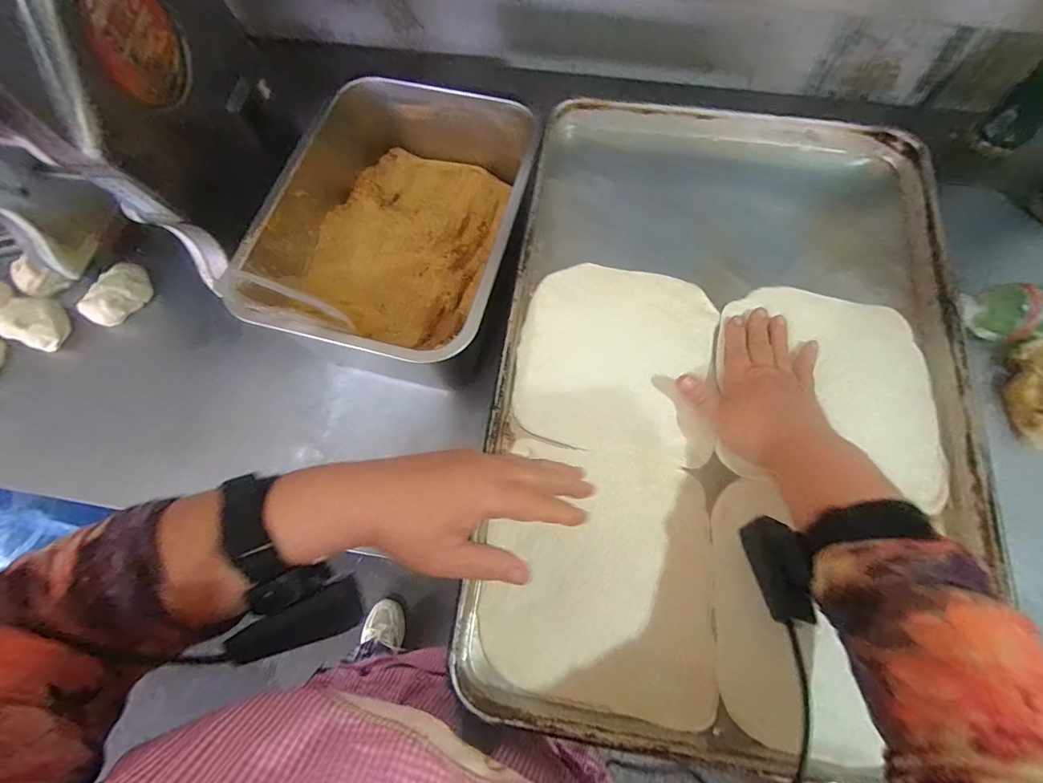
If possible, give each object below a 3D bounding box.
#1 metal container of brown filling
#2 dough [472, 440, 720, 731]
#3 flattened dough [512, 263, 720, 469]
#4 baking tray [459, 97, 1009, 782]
[{"bbox_3d":[-0.135,-0.184,0.550,0.262,0.157,0.352,13,70,6],"label":"metal container of brown filling"},{"bbox_3d":[0.063,0.145,0.368,0.176,0.009,0.191,6,70,4],"label":"dough"},{"bbox_3d":[0.089,-0.034,0.431,0.175,0.009,0.183,9,70,5],"label":"flattened dough"},{"bbox_3d":[0.190,-0.030,0.410,0.405,0.063,0.610,8,70,4],"label":"baking tray"}]

